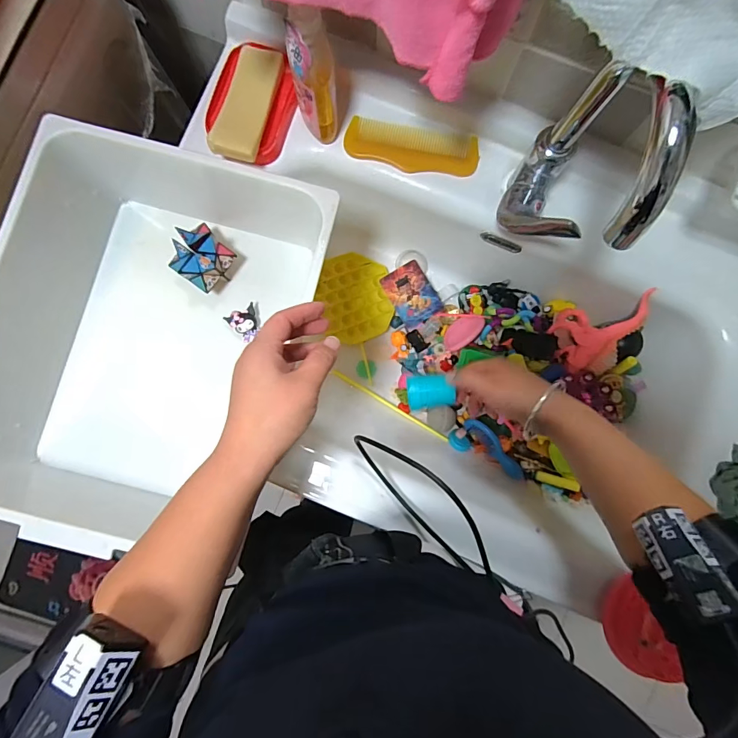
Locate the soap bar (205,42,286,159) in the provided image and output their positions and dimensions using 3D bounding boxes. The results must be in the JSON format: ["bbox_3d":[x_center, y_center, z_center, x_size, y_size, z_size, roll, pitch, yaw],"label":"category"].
[{"bbox_3d":[-0.137,-0.301,0.472,0.052,0.016,0.134,13,86,2],"label":"soap bar"}]

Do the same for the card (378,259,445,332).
[{"bbox_3d":[0.062,-0.109,0.605,0.061,0.007,0.086,-30,79,5],"label":"card"}]

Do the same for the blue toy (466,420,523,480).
[{"bbox_3d":[0.172,0.107,0.571,0.022,0.023,0.101,-41,86,-3],"label":"blue toy"}]

